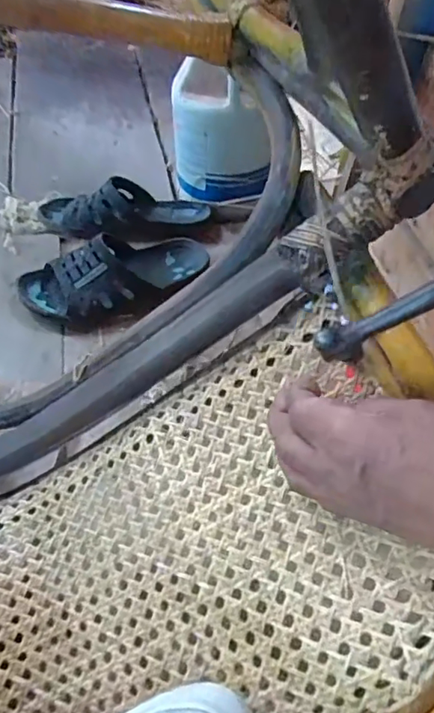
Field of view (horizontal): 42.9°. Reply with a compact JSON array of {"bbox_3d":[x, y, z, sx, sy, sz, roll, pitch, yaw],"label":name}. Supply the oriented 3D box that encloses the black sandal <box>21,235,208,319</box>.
[{"bbox_3d":[-0.124,-0.109,0.705,0.240,0.068,0.105,-23,58,-19],"label":"black sandal"}]

